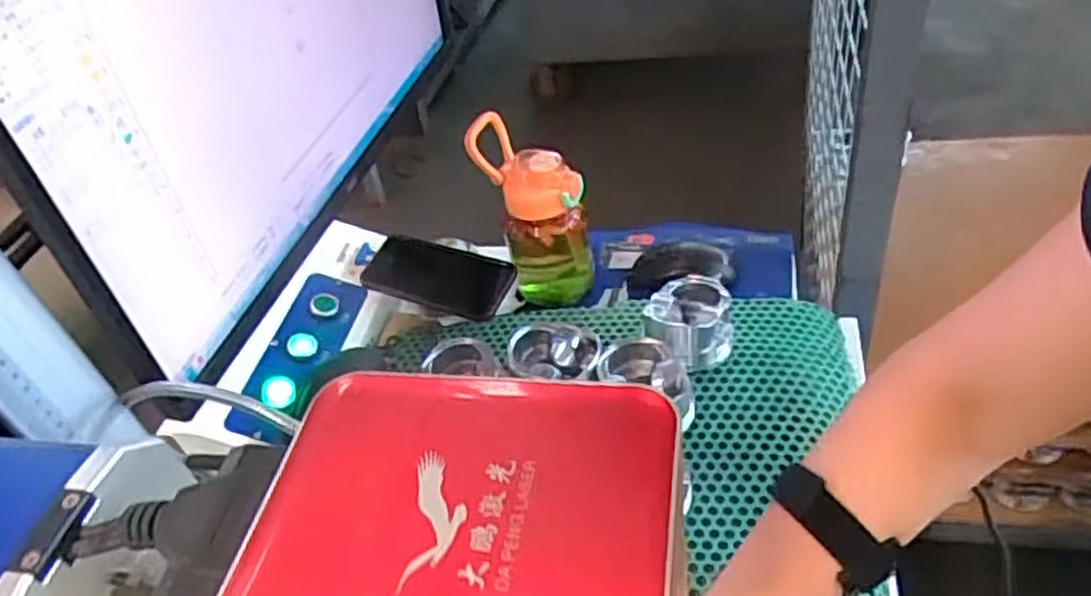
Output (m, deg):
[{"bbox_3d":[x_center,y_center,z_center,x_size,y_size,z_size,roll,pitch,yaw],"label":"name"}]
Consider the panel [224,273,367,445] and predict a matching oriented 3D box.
[{"bbox_3d":[-0.249,0.057,0.801,0.064,0.038,0.214,3,44,16],"label":"panel"}]

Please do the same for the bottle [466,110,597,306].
[{"bbox_3d":[-0.011,-0.088,0.820,0.106,0.202,0.073,-11,42,1],"label":"bottle"}]

